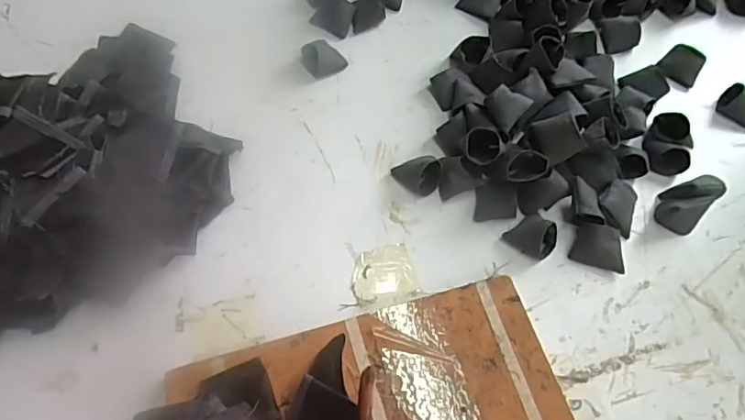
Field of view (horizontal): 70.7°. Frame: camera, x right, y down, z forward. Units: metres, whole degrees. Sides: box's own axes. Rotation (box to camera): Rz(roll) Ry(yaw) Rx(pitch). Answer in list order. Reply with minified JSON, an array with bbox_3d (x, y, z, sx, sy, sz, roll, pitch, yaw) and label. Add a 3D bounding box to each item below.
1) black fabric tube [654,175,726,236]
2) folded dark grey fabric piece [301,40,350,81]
[{"bbox_3d":[0.274,-0.008,0.455,0.056,0.037,0.037,-38,71,-20],"label":"black fabric tube"},{"bbox_3d":[-0.050,-0.153,0.526,0.037,0.020,0.035,-38,71,-20],"label":"folded dark grey fabric piece"}]

